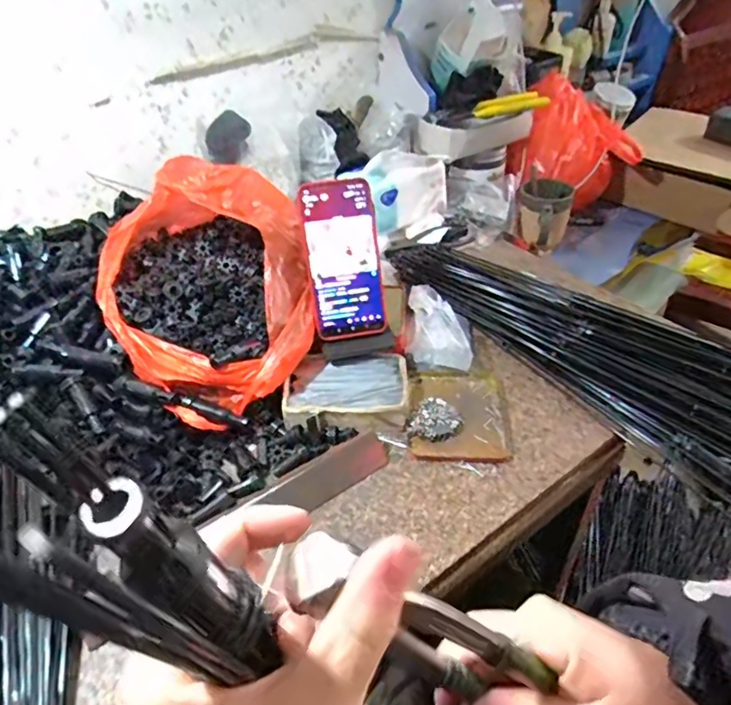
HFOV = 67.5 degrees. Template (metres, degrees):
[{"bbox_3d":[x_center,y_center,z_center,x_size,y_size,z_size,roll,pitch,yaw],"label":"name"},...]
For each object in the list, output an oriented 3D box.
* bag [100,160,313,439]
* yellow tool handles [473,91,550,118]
[{"bbox_3d":[-0.169,-0.081,0.589,0.209,0.153,0.264,-23,45,-22],"label":"bag"},{"bbox_3d":[0.241,-0.403,0.885,0.166,0.031,0.018,-22,45,-22],"label":"yellow tool handles"}]

